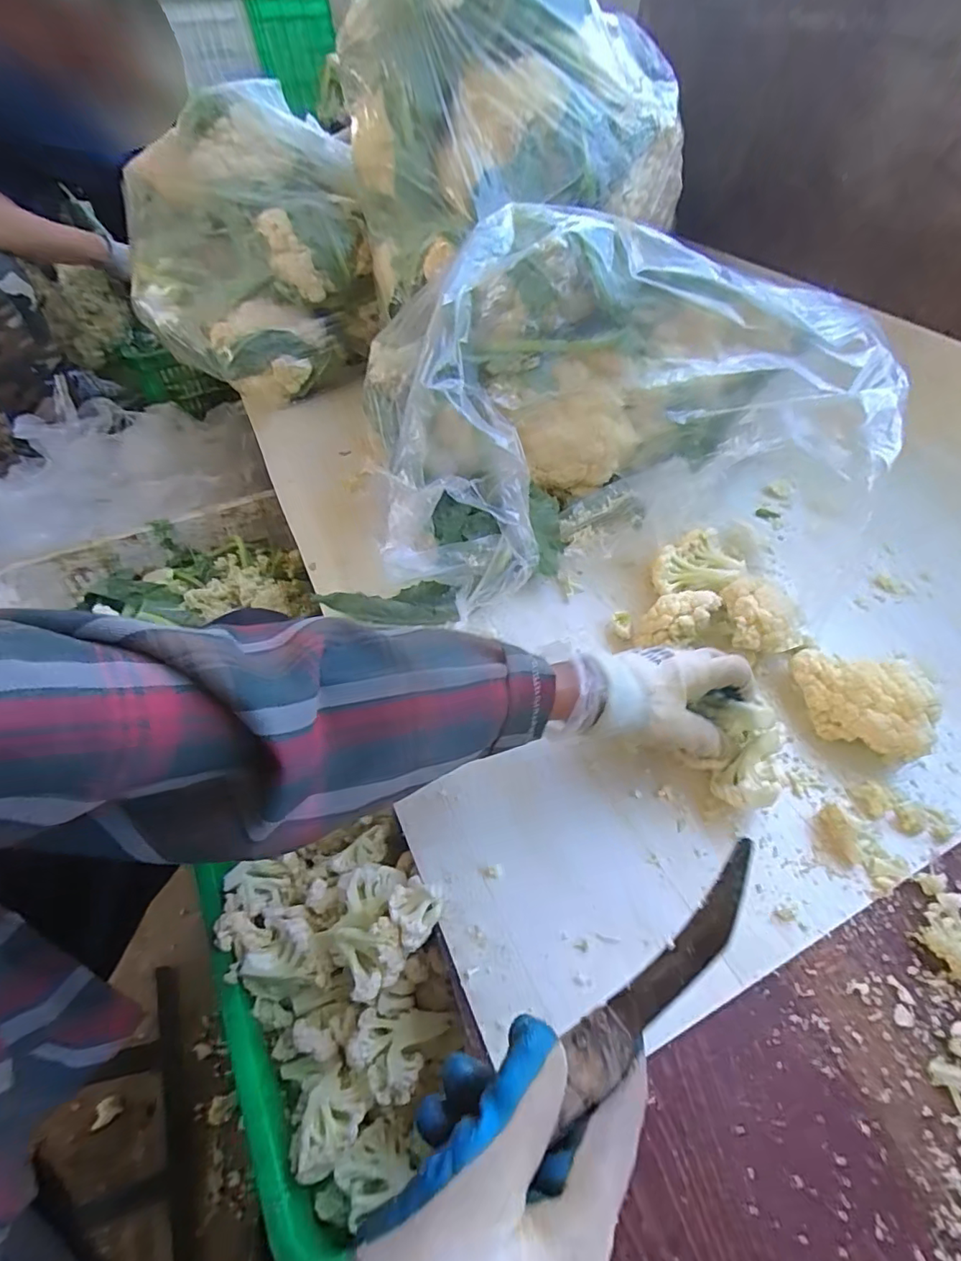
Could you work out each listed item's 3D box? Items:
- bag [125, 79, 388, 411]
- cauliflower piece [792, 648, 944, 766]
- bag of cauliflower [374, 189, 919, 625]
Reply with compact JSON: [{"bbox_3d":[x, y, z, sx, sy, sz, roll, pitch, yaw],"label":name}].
[{"bbox_3d":[-0.383,-0.630,0.916,0.346,0.349,0.338,-36,55,-25],"label":"bag"},{"bbox_3d":[0.329,0.060,0.477,0.074,0.060,0.119,-33,54,-24],"label":"cauliflower piece"},{"bbox_3d":[0.120,-0.240,0.600,0.481,0.271,0.359,-7,48,-3],"label":"bag of cauliflower"}]

